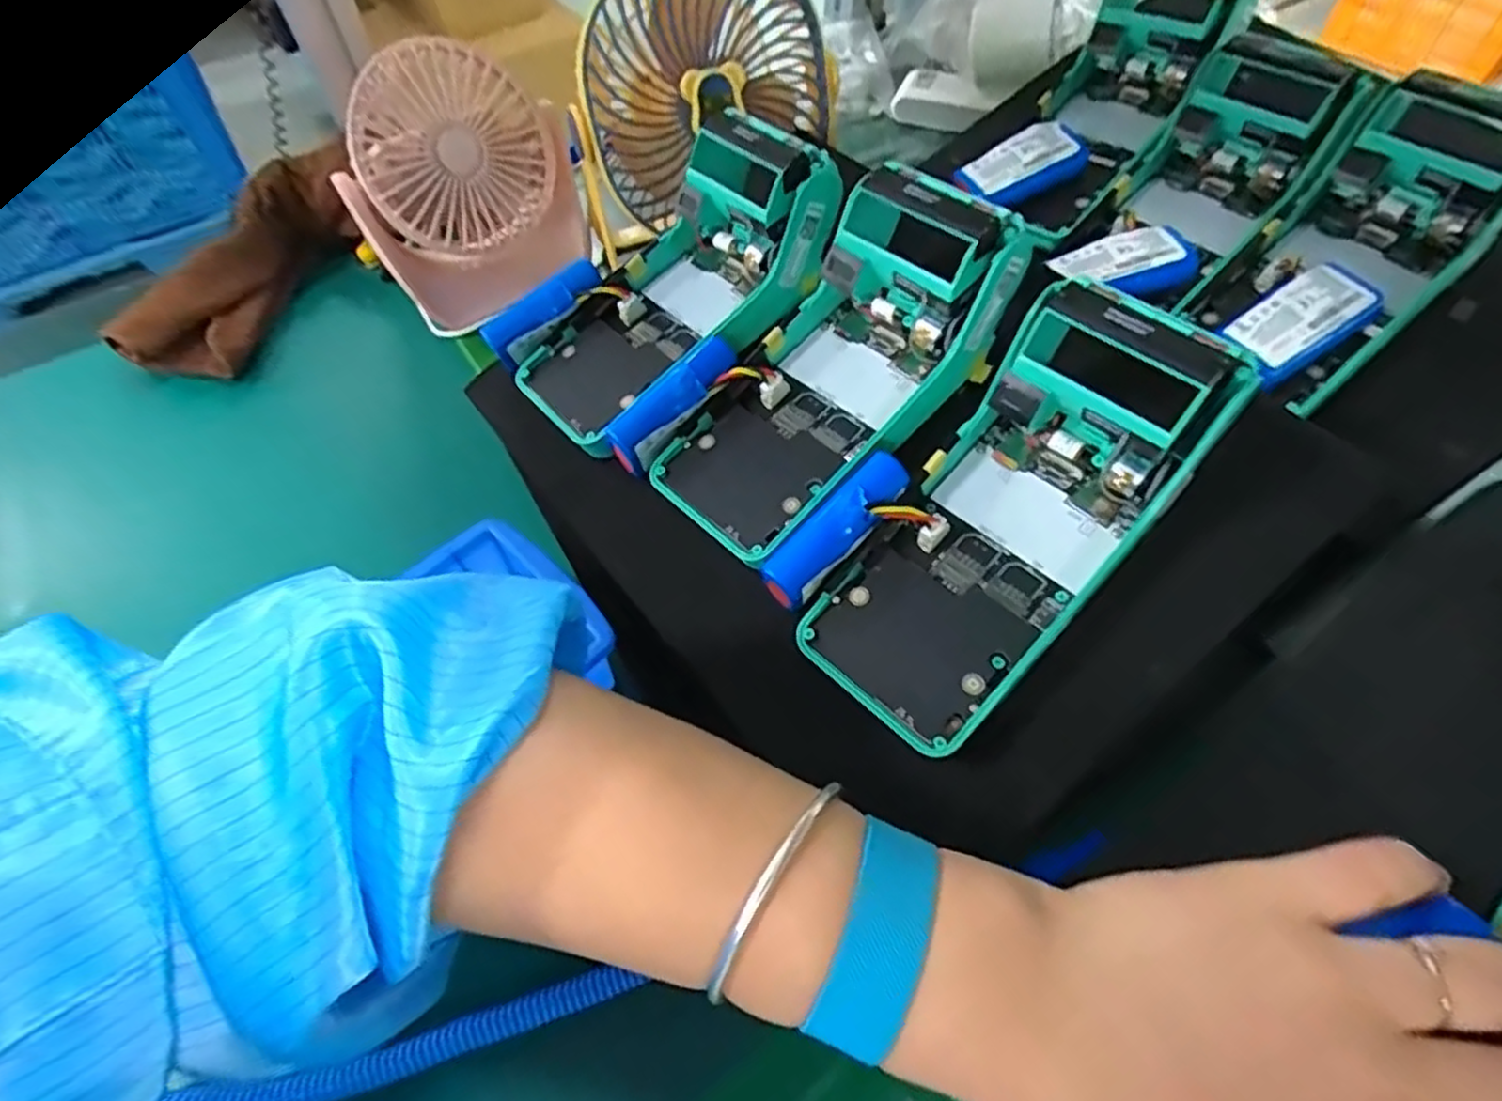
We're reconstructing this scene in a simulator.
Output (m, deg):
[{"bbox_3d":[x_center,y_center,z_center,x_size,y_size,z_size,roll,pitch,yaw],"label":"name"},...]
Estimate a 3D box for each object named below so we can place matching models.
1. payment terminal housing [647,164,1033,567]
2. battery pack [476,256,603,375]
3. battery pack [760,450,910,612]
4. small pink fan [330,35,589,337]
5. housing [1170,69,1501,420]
[{"bbox_3d":[0.037,-0.074,0.321,0.083,0.059,0.172,42,92,24],"label":"payment terminal housing"},{"bbox_3d":[-0.105,-0.123,0.376,0.066,0.019,0.023,-40,64,-4],"label":"battery pack"},{"bbox_3d":[0.033,-0.008,0.288,0.069,0.016,0.020,-47,66,0],"label":"battery pack"},{"bbox_3d":[-0.175,-0.224,0.459,0.074,0.132,0.130,35,65,21],"label":"small pink fan"},{"bbox_3d":[0.280,-0.142,0.340,0.158,0.084,0.085,-39,64,-21],"label":"housing"}]

